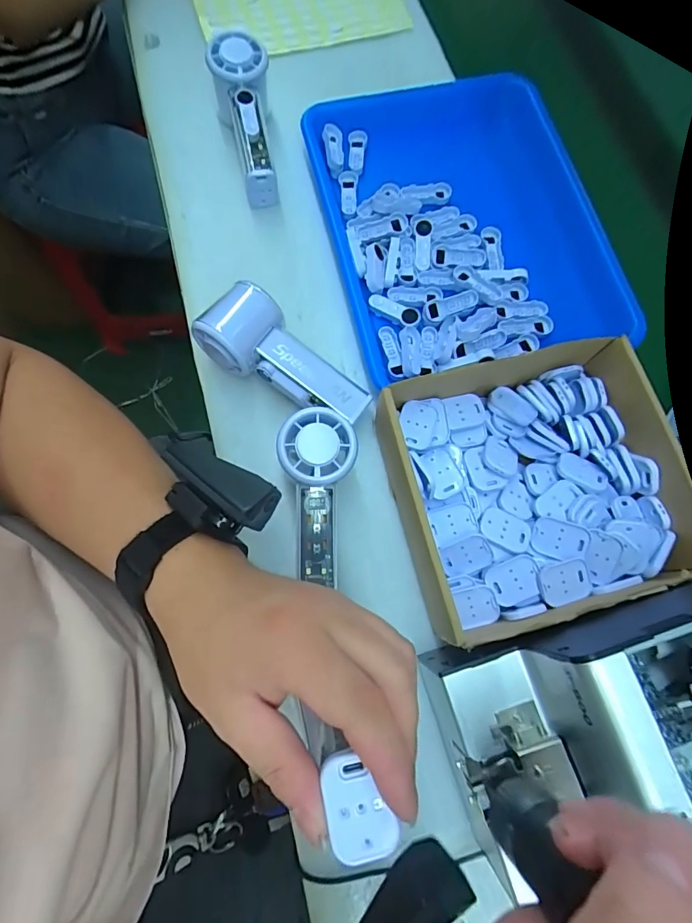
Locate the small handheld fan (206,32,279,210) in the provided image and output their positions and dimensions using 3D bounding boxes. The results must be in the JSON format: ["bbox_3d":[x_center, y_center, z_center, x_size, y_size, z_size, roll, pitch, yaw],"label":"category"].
[{"bbox_3d":[-0.092,-0.329,0.421,0.050,0.049,0.152,-12,89,-5],"label":"small handheld fan"}]

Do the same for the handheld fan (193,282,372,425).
[{"bbox_3d":[-0.046,-0.086,0.364,0.143,0.061,0.057,28,75,6],"label":"handheld fan"}]

